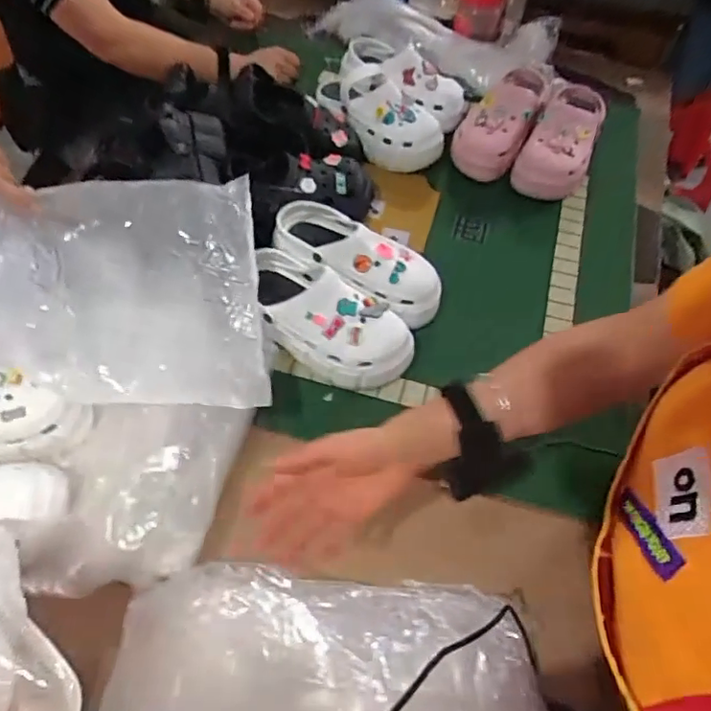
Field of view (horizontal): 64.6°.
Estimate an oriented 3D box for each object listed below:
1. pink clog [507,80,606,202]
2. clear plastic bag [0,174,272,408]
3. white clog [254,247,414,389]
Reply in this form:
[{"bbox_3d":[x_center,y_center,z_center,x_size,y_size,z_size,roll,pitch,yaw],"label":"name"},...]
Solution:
[{"bbox_3d":[0.365,-0.397,0.982,0.117,0.084,0.273,20,75,9],"label":"pink clog"},{"bbox_3d":[-0.271,-0.087,0.635,0.325,0.036,0.290,1,68,-23],"label":"clear plastic bag"},{"bbox_3d":[-0.042,-0.050,0.741,0.244,0.089,0.121,27,63,13],"label":"white clog"}]

